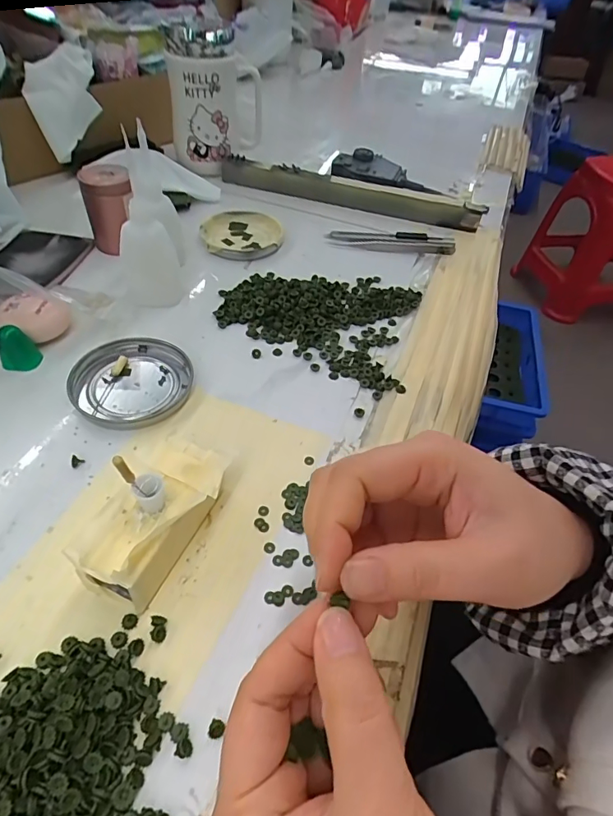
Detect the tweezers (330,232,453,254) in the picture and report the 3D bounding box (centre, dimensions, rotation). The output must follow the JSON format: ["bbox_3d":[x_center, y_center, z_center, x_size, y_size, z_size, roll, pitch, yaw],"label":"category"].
[{"bbox_3d":[0.088,-0.171,0.473,0.123,0.010,0.029,7,48,0],"label":"tweezers"}]

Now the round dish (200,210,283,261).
[{"bbox_3d":[-0.063,-0.175,0.461,0.076,0.008,0.083,3,48,-4],"label":"round dish"}]

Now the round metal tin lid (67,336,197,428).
[{"bbox_3d":[-0.119,-0.019,0.318,0.072,0.010,0.078,3,48,-4],"label":"round metal tin lid"}]

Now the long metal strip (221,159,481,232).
[{"bbox_3d":[0.044,-0.241,0.519,0.292,0.026,0.012,16,49,8],"label":"long metal strip"}]

